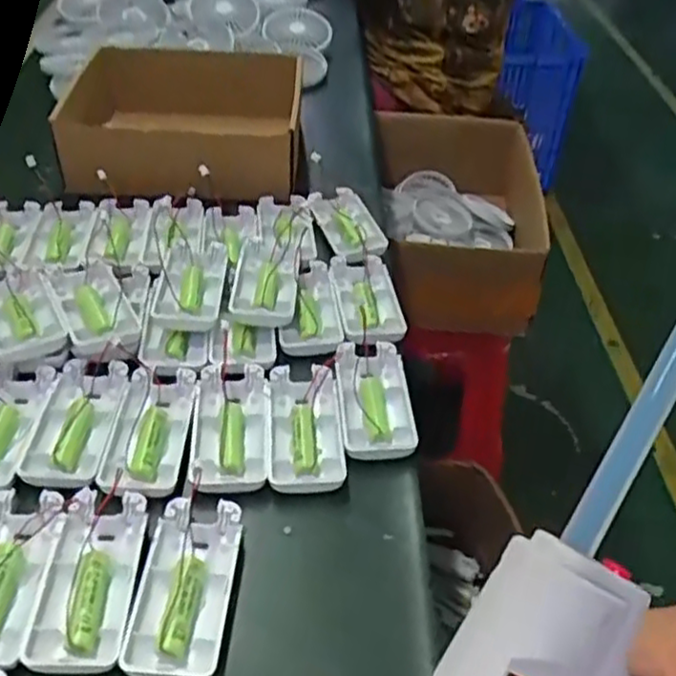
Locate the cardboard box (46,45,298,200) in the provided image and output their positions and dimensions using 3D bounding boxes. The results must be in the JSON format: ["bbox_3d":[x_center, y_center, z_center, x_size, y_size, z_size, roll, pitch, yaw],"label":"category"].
[{"bbox_3d":[-0.147,-0.199,0.662,0.200,0.059,0.163,-1,44,-6],"label":"cardboard box"}]

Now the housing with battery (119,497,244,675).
[{"bbox_3d":[-0.076,0.125,0.361,0.045,0.013,0.092,5,44,0],"label":"housing with battery"}]

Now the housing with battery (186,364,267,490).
[{"bbox_3d":[-0.067,0.056,0.445,0.044,0.014,0.093,0,44,-5],"label":"housing with battery"}]

